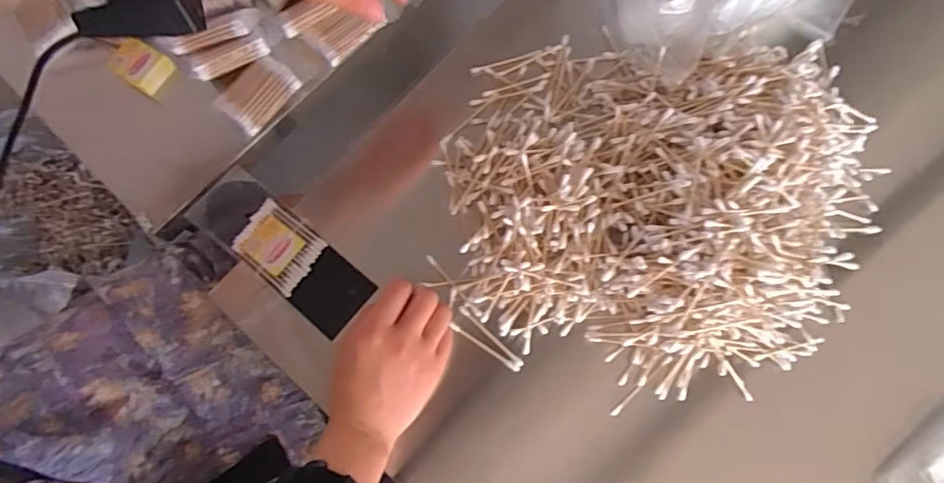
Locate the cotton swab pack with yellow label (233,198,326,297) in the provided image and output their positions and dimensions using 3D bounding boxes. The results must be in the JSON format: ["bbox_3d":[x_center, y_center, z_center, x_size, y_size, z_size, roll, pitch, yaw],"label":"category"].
[{"bbox_3d":[-0.174,0.004,0.494,0.074,0.005,0.058,38,79,9],"label":"cotton swab pack with yellow label"}]

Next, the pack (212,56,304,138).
[{"bbox_3d":[-0.206,-0.143,0.532,0.049,0.016,0.071,36,78,9],"label":"pack"}]

